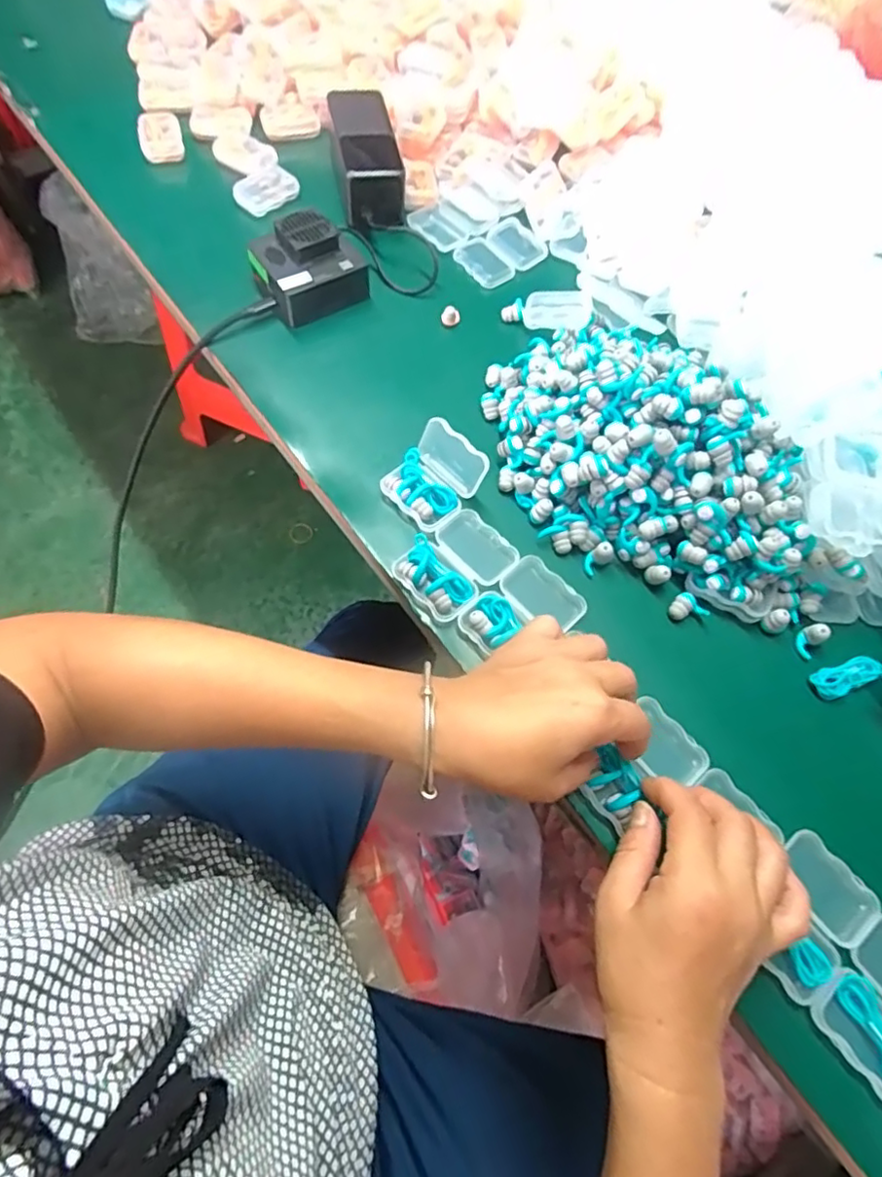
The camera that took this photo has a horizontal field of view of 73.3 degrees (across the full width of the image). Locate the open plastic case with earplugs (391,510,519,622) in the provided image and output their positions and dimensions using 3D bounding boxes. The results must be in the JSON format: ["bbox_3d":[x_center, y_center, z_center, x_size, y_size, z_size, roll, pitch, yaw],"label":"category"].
[{"bbox_3d":[0.011,-0.019,0.402,0.075,0.018,0.055,-40,75,-20],"label":"open plastic case with earplugs"}]

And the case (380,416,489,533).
[{"bbox_3d":[-0.005,-0.078,0.416,0.054,0.035,0.058,43,69,14],"label":"case"}]

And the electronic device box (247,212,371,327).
[{"bbox_3d":[-0.109,-0.266,0.488,0.083,0.050,0.066,-26,70,-16],"label":"electronic device box"}]

